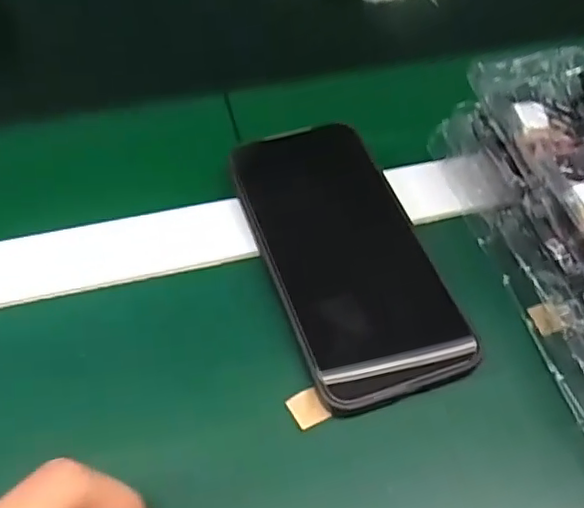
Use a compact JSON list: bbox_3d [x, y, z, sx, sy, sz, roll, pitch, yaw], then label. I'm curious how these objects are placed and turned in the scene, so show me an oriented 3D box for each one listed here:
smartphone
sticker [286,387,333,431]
[{"bbox_3d":[0.025,-0.003,0.311,0.077,0.008,0.160,-16,56,-12],"label":"smartphone"},{"bbox_3d":[0.007,0.066,0.268,0.015,0.004,0.016,-23,57,-18],"label":"sticker"}]

